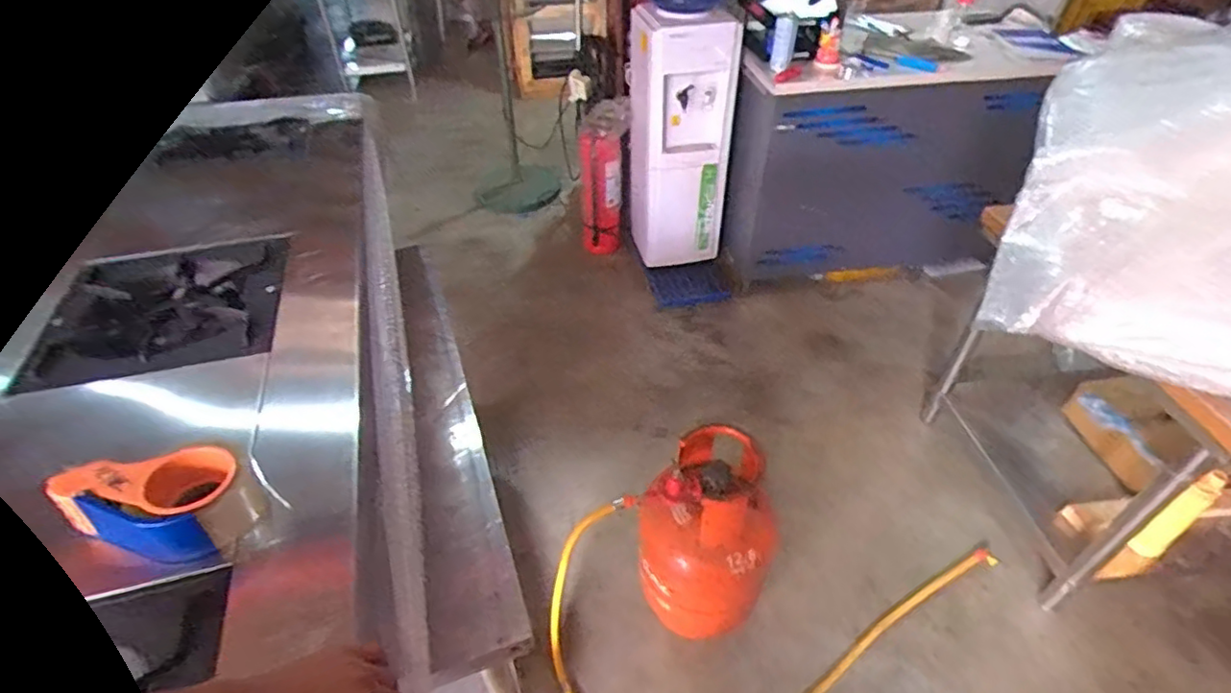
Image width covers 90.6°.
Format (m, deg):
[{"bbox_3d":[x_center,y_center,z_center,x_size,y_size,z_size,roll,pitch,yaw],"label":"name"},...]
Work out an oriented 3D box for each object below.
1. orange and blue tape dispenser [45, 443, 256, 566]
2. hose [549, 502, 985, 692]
[{"bbox_3d":[-0.435,0.144,0.591,0.142,0.080,0.097,11,44,12],"label":"orange and blue tape dispenser"},{"bbox_3d":[0.433,0.539,1.461,1.183,0.544,0.462,-17,45,-17],"label":"hose"}]

